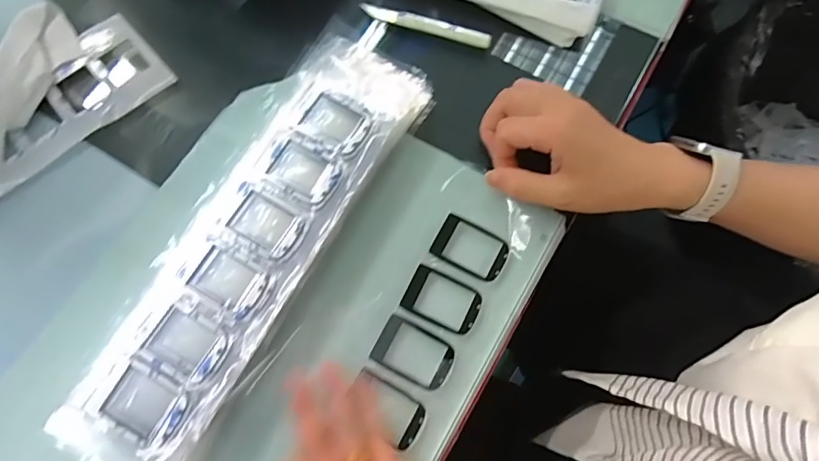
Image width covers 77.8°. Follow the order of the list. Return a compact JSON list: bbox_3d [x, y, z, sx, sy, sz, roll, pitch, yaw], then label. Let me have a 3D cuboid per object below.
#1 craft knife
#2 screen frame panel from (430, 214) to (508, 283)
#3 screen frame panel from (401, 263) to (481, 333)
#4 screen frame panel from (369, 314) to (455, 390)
[{"bbox_3d":[0.014,-0.168,0.414,0.107,0.006,0.012,16,73,4],"label":"craft knife"},{"bbox_3d":[0.044,0.013,0.363,0.051,0.004,0.035,26,74,7],"label":"screen frame panel"},{"bbox_3d":[0.023,0.048,0.352,0.051,0.004,0.035,24,74,7],"label":"screen frame panel"},{"bbox_3d":[0.003,0.082,0.340,0.051,0.004,0.035,27,74,7],"label":"screen frame panel"}]

